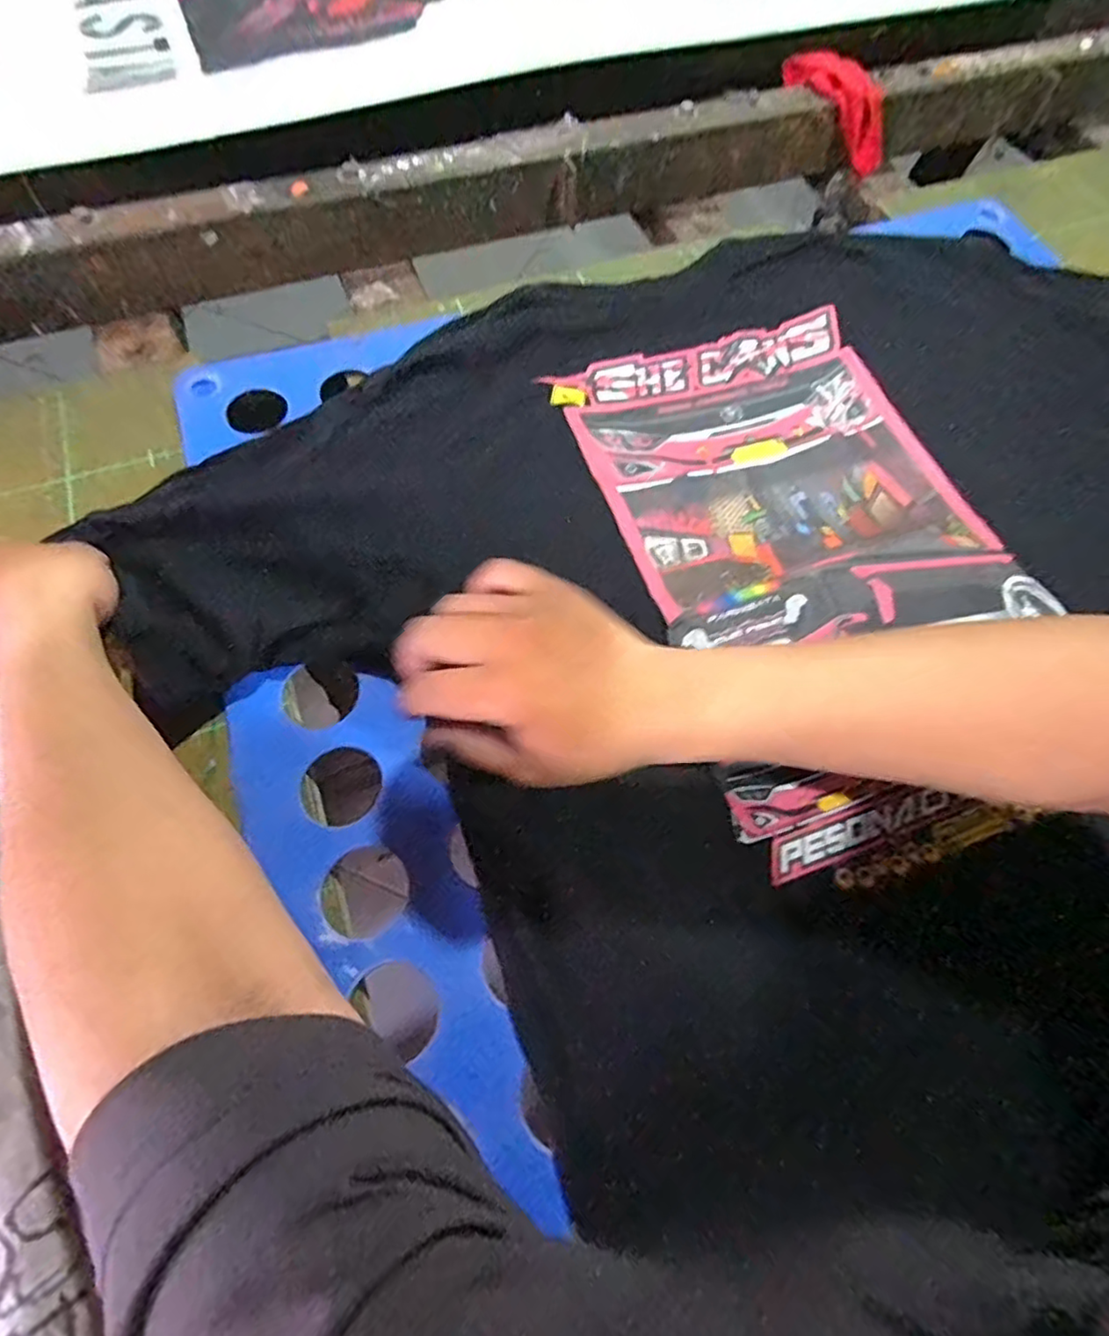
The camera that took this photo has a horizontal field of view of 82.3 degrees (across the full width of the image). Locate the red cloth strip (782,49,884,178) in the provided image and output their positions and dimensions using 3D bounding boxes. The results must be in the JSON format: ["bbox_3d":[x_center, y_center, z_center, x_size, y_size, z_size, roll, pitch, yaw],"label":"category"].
[{"bbox_3d":[0.262,-0.508,0.572,0.119,0.051,0.029,37,66,-17],"label":"red cloth strip"}]

